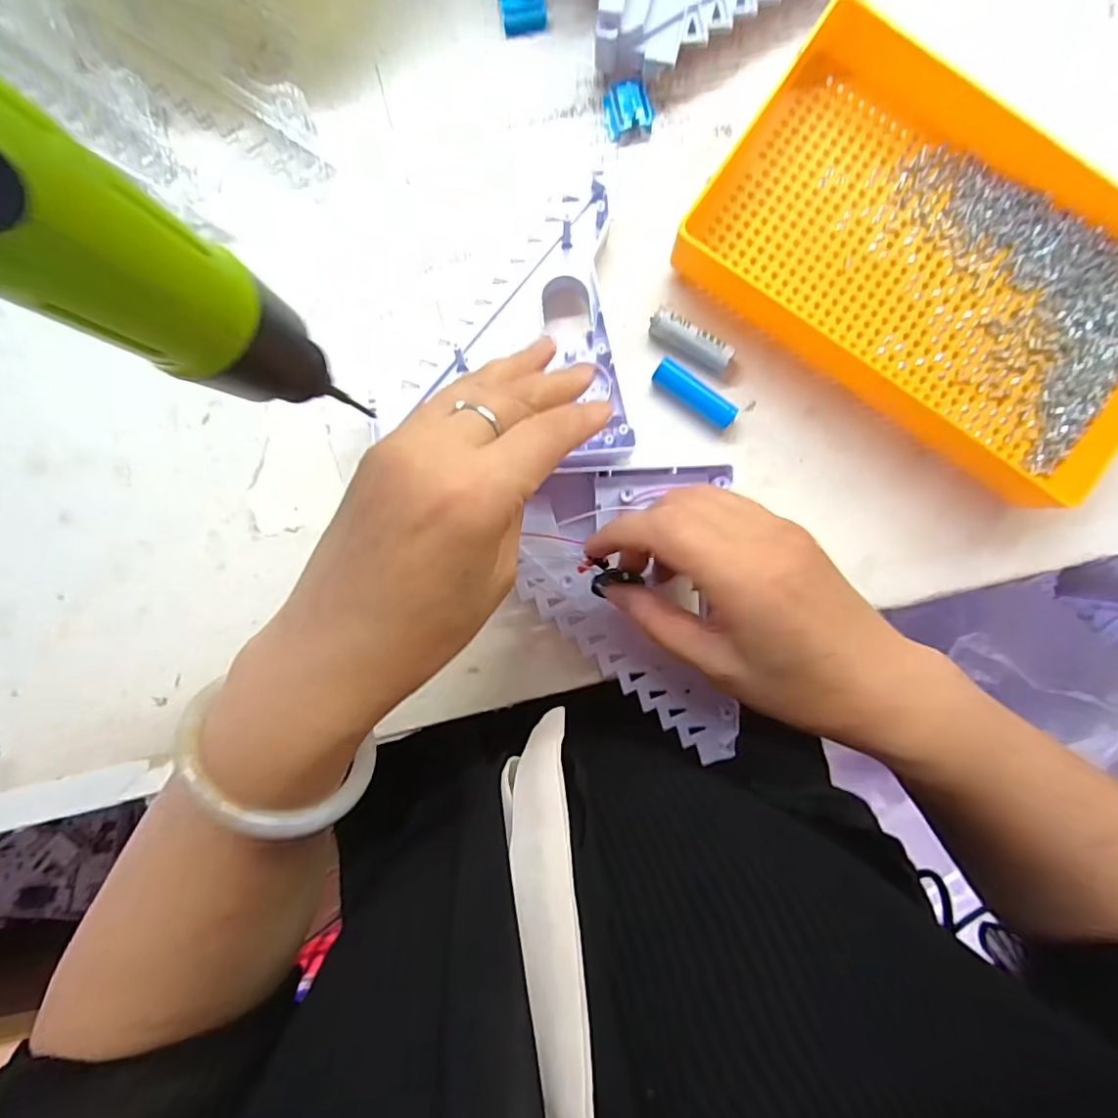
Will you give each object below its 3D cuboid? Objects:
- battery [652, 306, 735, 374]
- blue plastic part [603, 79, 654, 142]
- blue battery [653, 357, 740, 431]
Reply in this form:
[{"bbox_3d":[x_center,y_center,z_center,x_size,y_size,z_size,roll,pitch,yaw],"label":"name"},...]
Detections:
[{"bbox_3d":[0.072,-0.119,0.314,0.047,0.013,0.015,30,91,-2],"label":"battery"},{"bbox_3d":[0.038,-0.247,0.315,0.025,0.009,0.025,-16,92,-1],"label":"blue plastic part"},{"bbox_3d":[0.075,-0.091,0.315,0.050,0.013,0.017,35,91,-2],"label":"blue battery"}]

